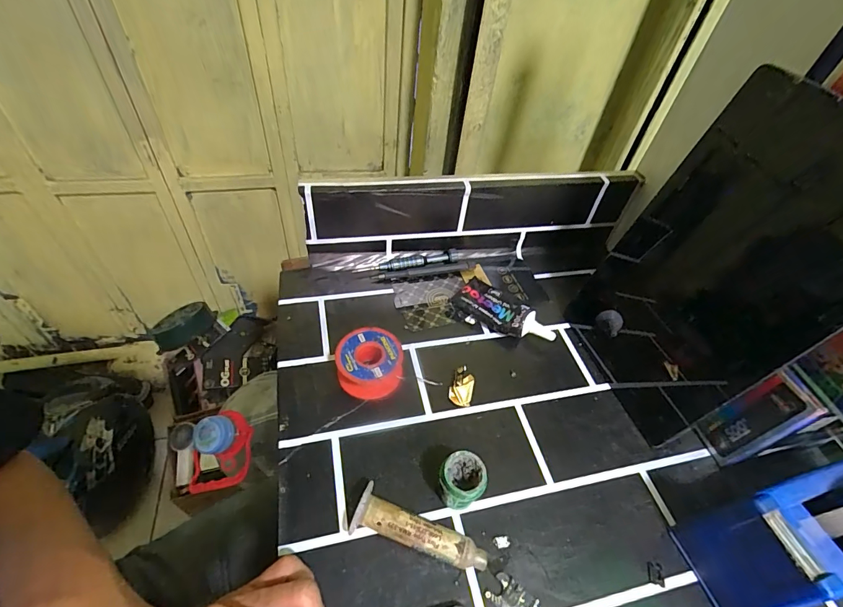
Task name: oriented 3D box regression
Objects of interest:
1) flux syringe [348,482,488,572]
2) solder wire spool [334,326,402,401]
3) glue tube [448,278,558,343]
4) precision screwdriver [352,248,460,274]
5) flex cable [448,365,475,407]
[{"bbox_3d":[-0.001,0.148,0.258,0.087,0.024,0.024,17,49,8],"label":"flux syringe"},{"bbox_3d":[-0.043,0.049,0.335,0.052,0.028,0.051,3,48,-4],"label":"solder wire spool"},{"bbox_3d":[0.080,0.009,0.388,0.097,0.025,0.041,29,51,18],"label":"glue tube"},{"bbox_3d":[-0.013,-0.042,0.428,0.115,0.012,0.015,-11,51,-16],"label":"precision screwdriver"},{"bbox_3d":[0.034,0.070,0.341,0.019,0.009,0.032,14,48,6],"label":"flex cable"}]

